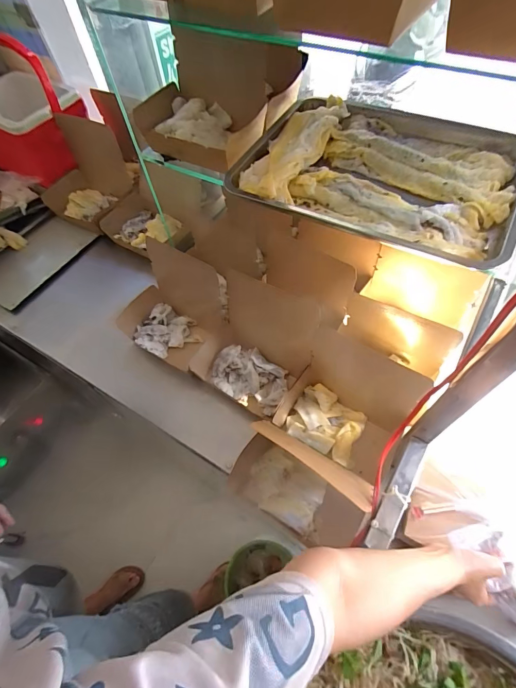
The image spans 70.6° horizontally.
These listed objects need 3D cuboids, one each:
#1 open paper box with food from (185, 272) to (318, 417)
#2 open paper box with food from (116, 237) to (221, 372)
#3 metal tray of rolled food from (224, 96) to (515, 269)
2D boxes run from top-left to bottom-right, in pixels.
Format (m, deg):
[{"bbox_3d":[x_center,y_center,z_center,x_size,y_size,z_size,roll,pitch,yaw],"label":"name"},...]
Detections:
[{"bbox_3d":[-0.008,-0.004,0.650,0.180,0.174,0.174,23,63,18],"label":"open paper box with food"},{"bbox_3d":[-0.176,-0.069,0.702,0.203,0.174,0.138,25,63,19],"label":"open paper box with food"},{"bbox_3d":[0.175,-0.260,0.532,0.388,0.049,0.282,25,63,19],"label":"metal tray of rolled food"}]

